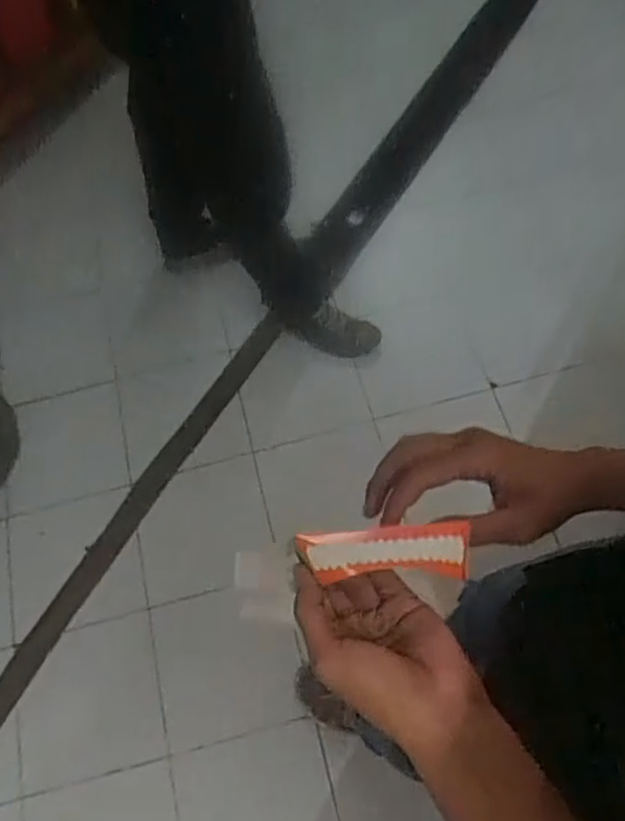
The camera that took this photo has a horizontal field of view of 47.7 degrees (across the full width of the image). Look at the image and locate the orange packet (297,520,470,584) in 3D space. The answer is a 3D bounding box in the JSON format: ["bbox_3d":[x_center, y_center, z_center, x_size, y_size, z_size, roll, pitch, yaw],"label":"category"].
[{"bbox_3d":[0.044,0.083,0.422,0.099,0.019,0.030,-1,62,-3],"label":"orange packet"}]

